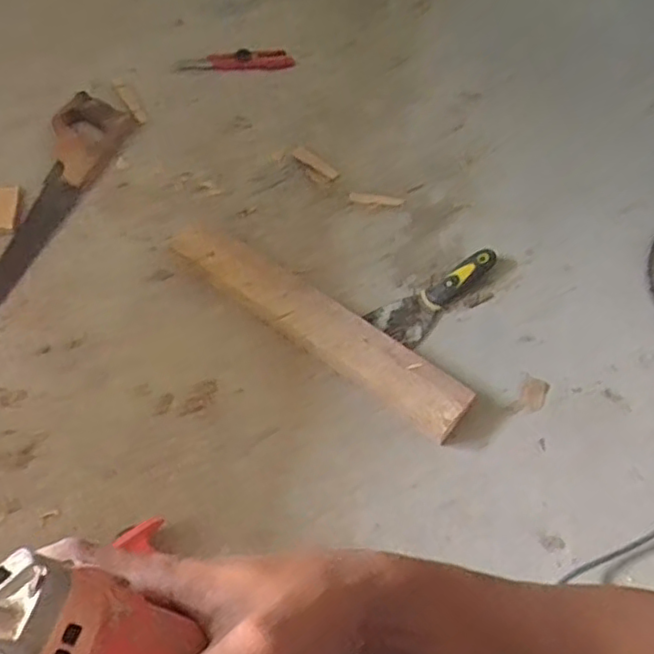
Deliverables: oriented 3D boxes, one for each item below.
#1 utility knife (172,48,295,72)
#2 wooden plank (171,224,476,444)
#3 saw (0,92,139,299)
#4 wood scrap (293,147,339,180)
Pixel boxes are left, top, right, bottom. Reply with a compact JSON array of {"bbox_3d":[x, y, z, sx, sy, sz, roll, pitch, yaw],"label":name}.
[{"bbox_3d":[-0.143,-0.408,1.013,0.179,0.017,0.039,-6,63,-4],"label":"utility knife"},{"bbox_3d":[-0.017,-0.014,0.775,0.412,0.020,0.076,34,76,19],"label":"wooden plank"},{"bbox_3d":[-0.402,-0.154,0.867,0.102,0.046,0.441,20,63,13],"label":"saw"},{"bbox_3d":[-0.016,-0.230,0.925,0.074,0.006,0.019,36,68,17],"label":"wood scrap"}]

